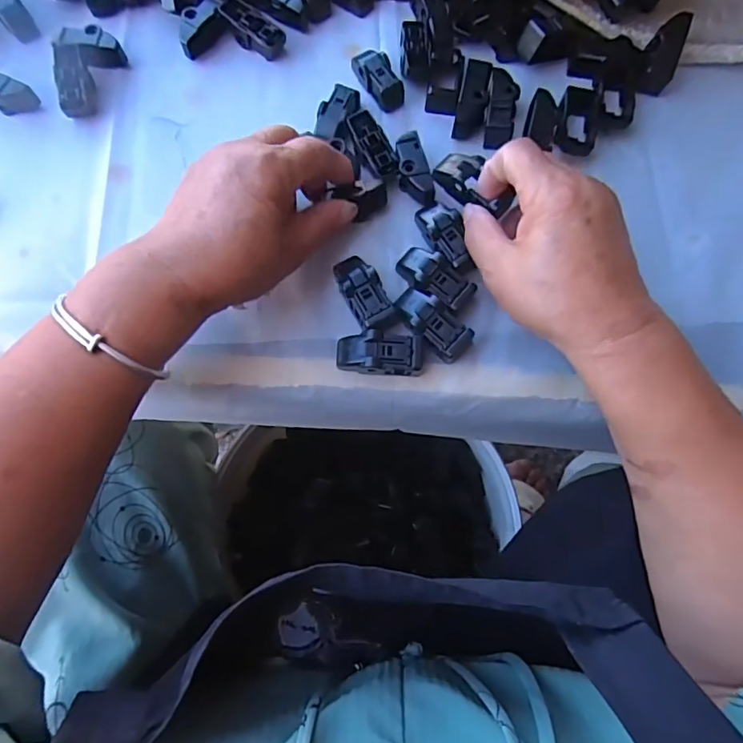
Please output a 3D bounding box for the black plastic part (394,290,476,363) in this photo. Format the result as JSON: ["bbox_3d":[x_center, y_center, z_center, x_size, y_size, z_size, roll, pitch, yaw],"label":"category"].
[{"bbox_3d":[0.035,-0.028,0.312,0.048,0.014,0.022,39,77,9],"label":"black plastic part"}]

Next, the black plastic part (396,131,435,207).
[{"bbox_3d":[0.027,-0.127,0.338,0.018,0.018,0.048,-14,75,-5],"label":"black plastic part"}]

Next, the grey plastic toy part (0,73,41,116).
[{"bbox_3d":[-0.243,-0.183,0.347,0.043,0.016,0.018,23,75,5],"label":"grey plastic toy part"}]

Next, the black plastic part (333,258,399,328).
[{"bbox_3d":[-0.005,-0.047,0.317,0.023,0.016,0.048,-31,77,-10],"label":"black plastic part"}]

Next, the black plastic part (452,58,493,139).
[{"bbox_3d":[0.067,-0.180,0.348,0.018,0.018,0.051,13,74,2],"label":"black plastic part"}]

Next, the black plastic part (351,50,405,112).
[{"bbox_3d":[0.005,-0.198,0.358,0.020,0.017,0.042,-32,77,-10],"label":"black plastic part"}]

